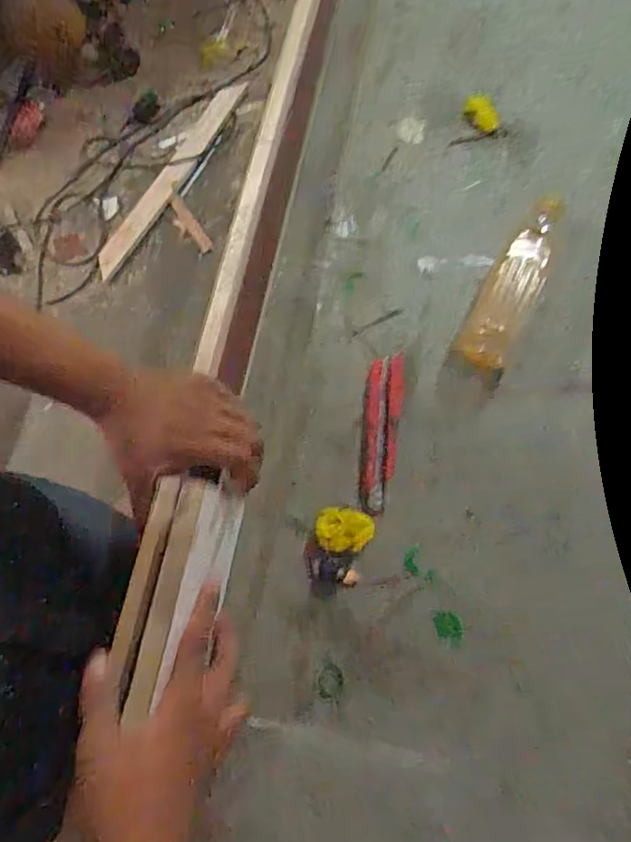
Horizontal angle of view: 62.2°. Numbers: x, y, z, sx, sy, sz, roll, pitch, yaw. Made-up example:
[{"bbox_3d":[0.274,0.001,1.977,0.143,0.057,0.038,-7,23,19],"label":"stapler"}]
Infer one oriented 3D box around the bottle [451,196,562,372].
[{"bbox_3d":[0.203,-0.150,0.524,0.054,0.054,0.211,25,74,6],"label":"bottle"}]

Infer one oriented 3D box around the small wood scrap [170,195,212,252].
[{"bbox_3d":[-0.371,-0.583,1.551,0.042,0.022,0.179,-35,102,-12],"label":"small wood scrap"}]

